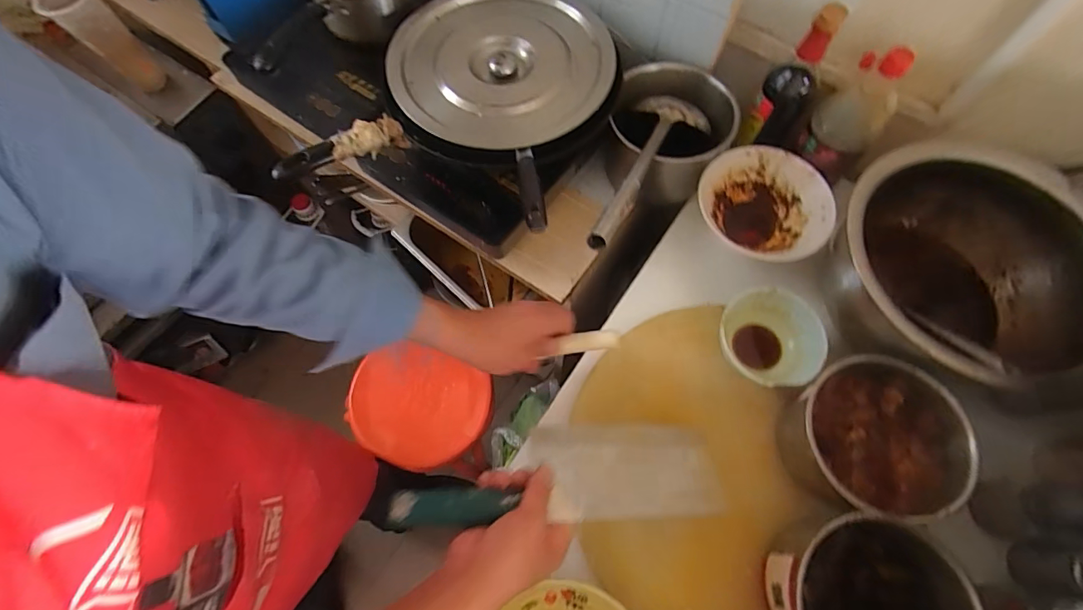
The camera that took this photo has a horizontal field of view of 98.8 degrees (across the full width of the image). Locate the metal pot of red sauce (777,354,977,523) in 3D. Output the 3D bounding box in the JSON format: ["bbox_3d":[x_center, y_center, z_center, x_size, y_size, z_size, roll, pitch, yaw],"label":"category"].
[{"bbox_3d":[0.346,0.141,0.489,0.141,0.082,0.153,0,68,1],"label":"metal pot of red sauce"}]

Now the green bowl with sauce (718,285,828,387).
[{"bbox_3d":[0.272,0.044,0.563,0.112,0.053,0.115,0,68,1],"label":"green bowl with sauce"}]

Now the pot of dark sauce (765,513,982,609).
[{"bbox_3d":[0.294,0.272,0.424,0.134,0.088,0.147,0,68,1],"label":"pot of dark sauce"}]

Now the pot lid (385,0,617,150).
[{"bbox_3d":[-0.052,-0.322,0.622,0.284,0.029,0.269,0,68,1],"label":"pot lid"}]

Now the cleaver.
[{"bbox_3d":[0.026,0.177,0.465,0.329,0.029,0.104,-1,50,-18],"label":"cleaver"}]

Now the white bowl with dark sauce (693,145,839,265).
[{"bbox_3d":[0.304,-0.131,0.657,0.168,0.087,0.164,0,68,1],"label":"white bowl with dark sauce"}]

